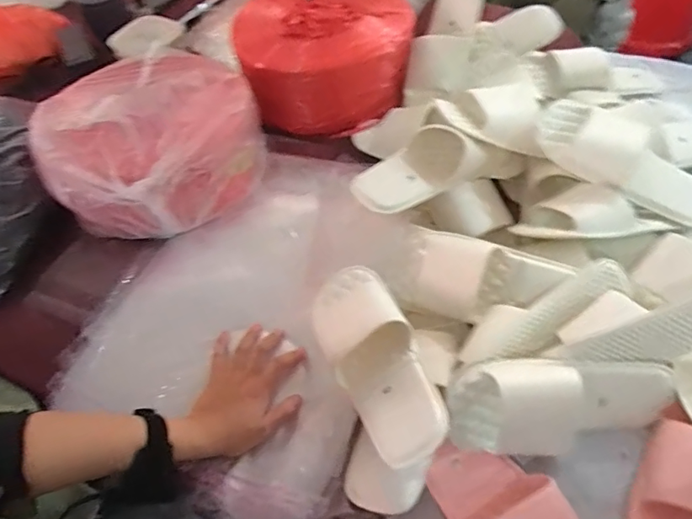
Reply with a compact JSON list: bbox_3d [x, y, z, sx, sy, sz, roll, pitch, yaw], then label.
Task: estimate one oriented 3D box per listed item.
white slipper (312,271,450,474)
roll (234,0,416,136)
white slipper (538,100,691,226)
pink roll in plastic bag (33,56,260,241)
[{"bbox_3d":[0.028,0.107,0.540,0.089,0.087,0.227,-17,55,-8],"label":"white slipper"},{"bbox_3d":[-0.030,-0.337,0.813,0.258,0.137,0.244,-2,54,3],"label":"roll"},{"bbox_3d":[0.351,-0.123,0.612,0.228,0.076,0.072,32,60,0],"label":"white slipper"},{"bbox_3d":[-0.264,-0.170,0.681,0.277,0.179,0.301,-8,54,-1],"label":"pink roll in plastic bag"}]

